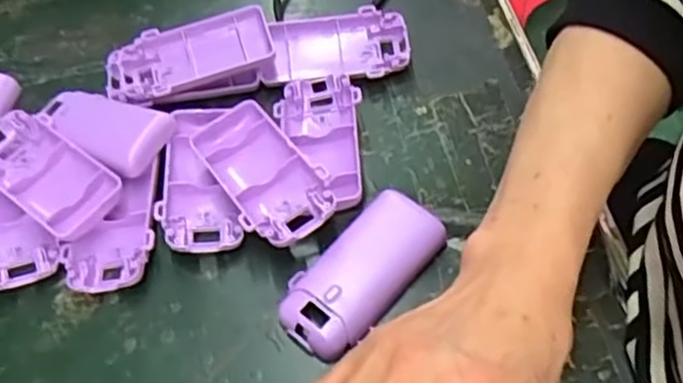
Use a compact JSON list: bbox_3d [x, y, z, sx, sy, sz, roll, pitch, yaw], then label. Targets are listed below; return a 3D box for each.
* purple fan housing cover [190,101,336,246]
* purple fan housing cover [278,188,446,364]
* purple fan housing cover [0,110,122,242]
[{"bbox_3d":[-0.044,-0.013,0.380,0.045,0.017,0.100,-30,60,-15],"label":"purple fan housing cover"},{"bbox_3d":[0.011,0.041,0.359,0.044,0.019,0.096,36,67,23],"label":"purple fan housing cover"},{"bbox_3d":[-0.169,-0.009,0.396,0.096,0.015,0.048,30,64,21],"label":"purple fan housing cover"}]

